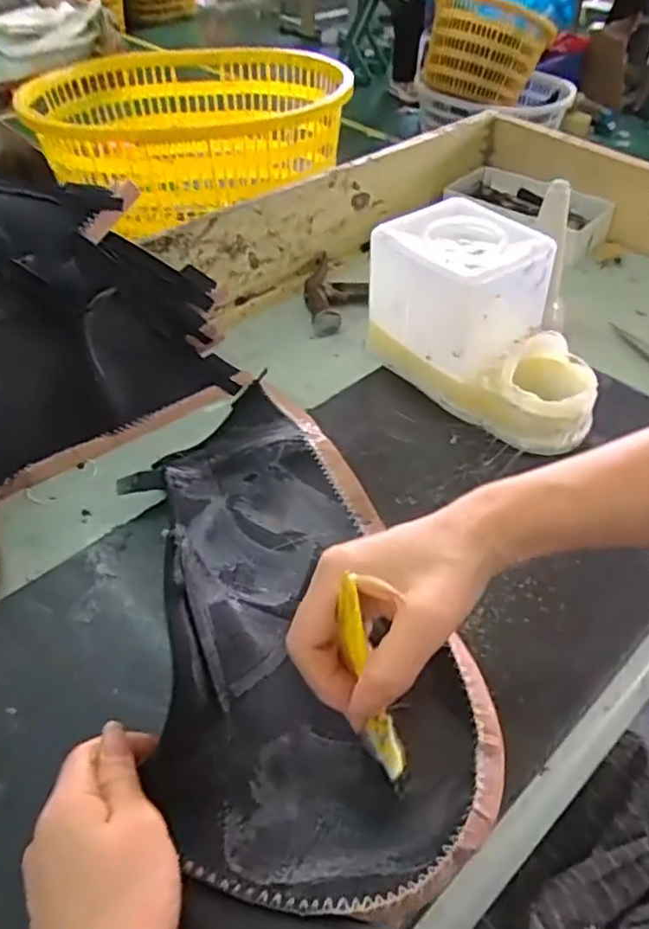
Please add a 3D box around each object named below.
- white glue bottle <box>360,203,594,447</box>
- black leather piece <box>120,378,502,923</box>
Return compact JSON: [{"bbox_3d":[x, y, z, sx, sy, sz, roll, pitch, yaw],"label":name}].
[{"bbox_3d":[0.134,-0.108,0.522,0.103,0.139,0.198,-31,54,-26],"label":"white glue bottle"},{"bbox_3d":[-0.023,0.049,0.401,0.168,0.101,0.381,-9,46,-8],"label":"black leather piece"}]

